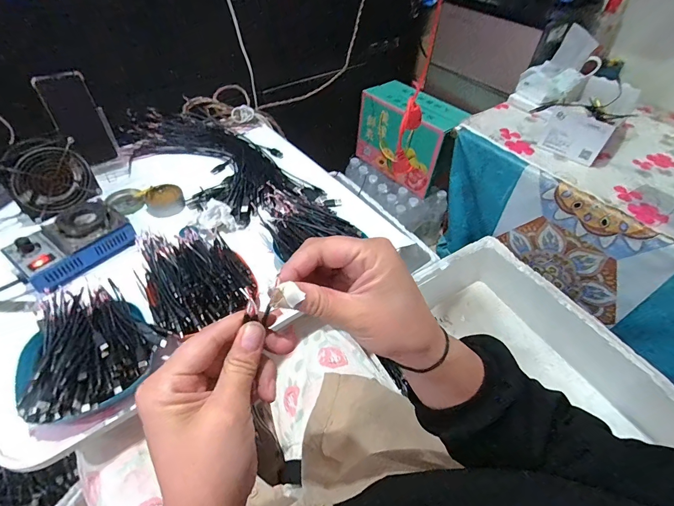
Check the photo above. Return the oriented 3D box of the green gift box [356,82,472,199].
[{"bbox_3d":[0.234,-0.386,1.179,0.145,0.242,0.320,-33,58,-29],"label":"green gift box"}]

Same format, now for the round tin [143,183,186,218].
[{"bbox_3d":[-0.312,-0.094,0.643,0.064,0.030,0.057,-17,51,-18],"label":"round tin"}]

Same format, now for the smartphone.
[{"bbox_3d":[-0.490,-0.251,0.670,0.076,0.158,0.012,-21,26,-19],"label":"smartphone"}]

